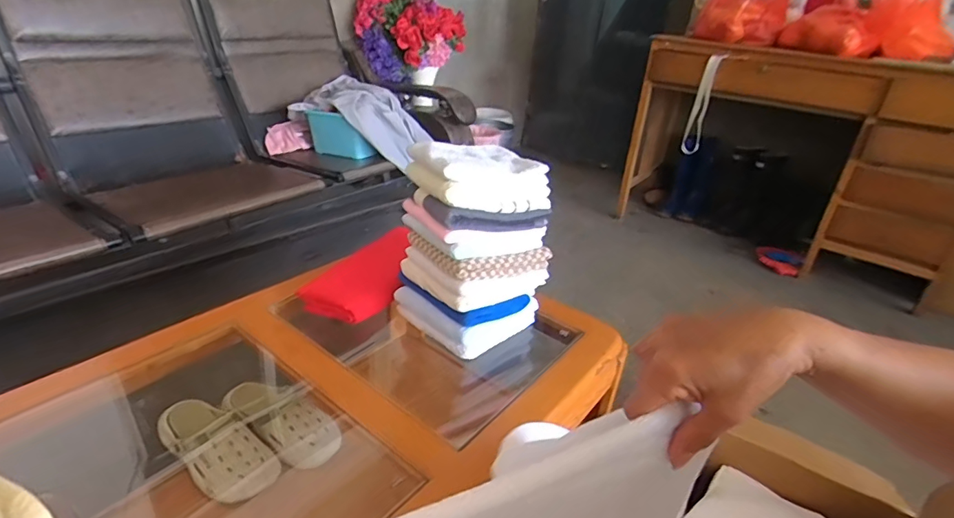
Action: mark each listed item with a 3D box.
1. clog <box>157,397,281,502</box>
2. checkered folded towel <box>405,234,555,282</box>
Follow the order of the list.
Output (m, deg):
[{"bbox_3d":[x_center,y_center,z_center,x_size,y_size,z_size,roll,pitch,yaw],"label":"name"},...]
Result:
[{"bbox_3d":[-0.472,0.340,0.896,0.234,0.074,0.115,20,32,26],"label":"clog"},{"bbox_3d":[0.004,-0.021,0.813,0.174,0.040,0.158,-15,34,-33],"label":"checkered folded towel"}]

